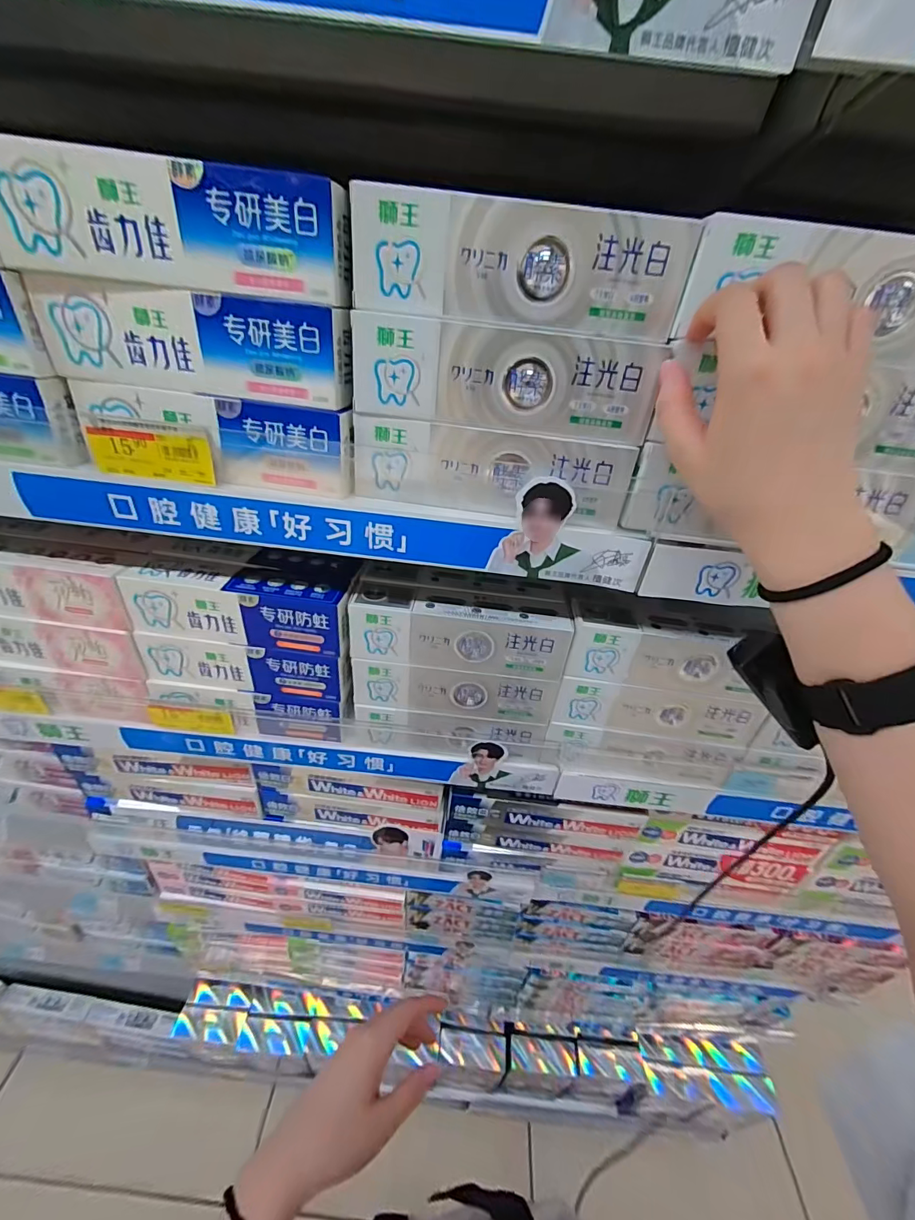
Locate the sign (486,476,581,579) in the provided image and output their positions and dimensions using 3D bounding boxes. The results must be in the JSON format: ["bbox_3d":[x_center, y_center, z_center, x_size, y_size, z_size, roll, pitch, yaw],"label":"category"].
[{"bbox_3d":[0.054,-0.055,0.308,0.054,0.070,0.004,7,35,0],"label":"sign"}]

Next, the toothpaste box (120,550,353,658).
[{"bbox_3d":[-0.187,-0.004,0.399,0.188,0.057,0.043,7,35,1],"label":"toothpaste box"}]

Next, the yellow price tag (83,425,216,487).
[{"bbox_3d":[-0.206,-0.103,0.303,0.078,0.030,0.004,5,35,-2],"label":"yellow price tag"}]

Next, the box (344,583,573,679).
[{"bbox_3d":[0.002,0.018,0.398,0.185,0.056,0.042,7,35,0],"label":"box"}]

